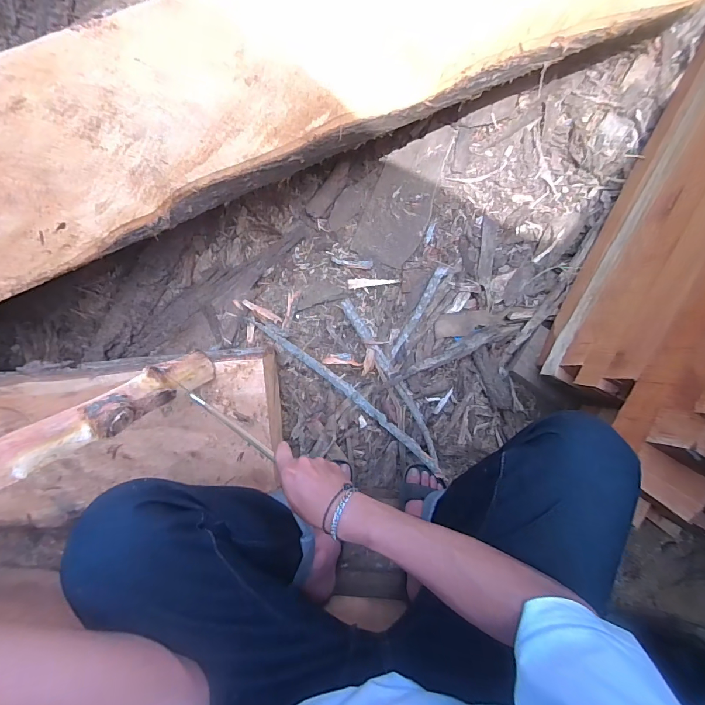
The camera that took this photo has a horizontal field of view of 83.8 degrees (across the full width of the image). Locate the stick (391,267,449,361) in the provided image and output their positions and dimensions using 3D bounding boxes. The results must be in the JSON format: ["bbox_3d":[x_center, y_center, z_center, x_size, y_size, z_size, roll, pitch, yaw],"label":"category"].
[{"bbox_3d":[0.148,-0.090,0.901,0.022,0.017,0.231,30,100,7],"label":"stick"}]

